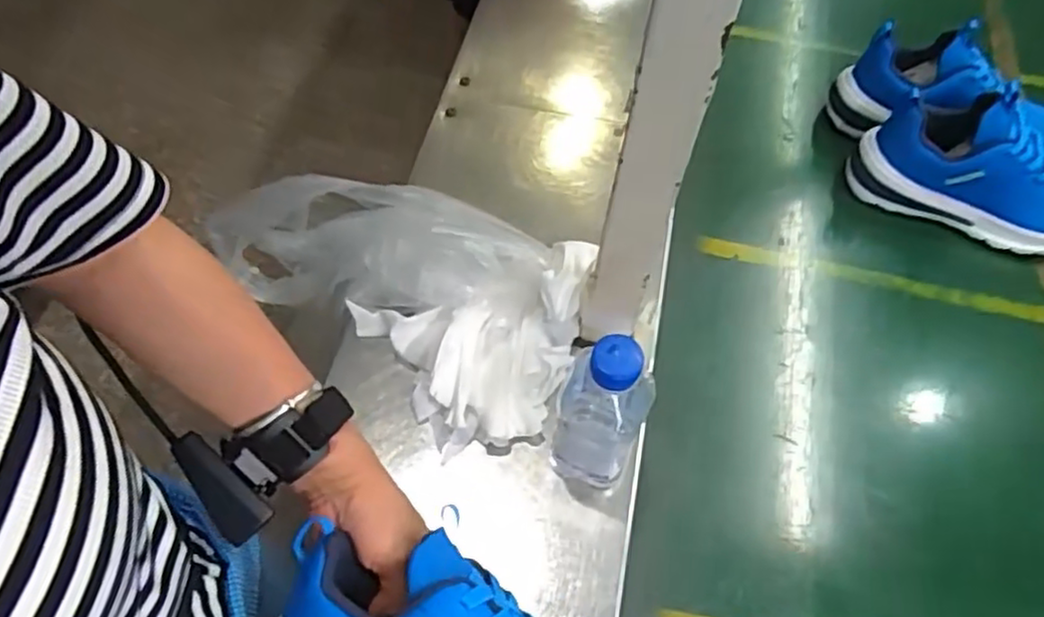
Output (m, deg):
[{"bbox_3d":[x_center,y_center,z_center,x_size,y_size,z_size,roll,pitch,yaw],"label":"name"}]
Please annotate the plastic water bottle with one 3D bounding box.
[{"bbox_3d":[0.056,0.079,0.500,0.056,0.186,0.057,15,61,7],"label":"plastic water bottle"}]

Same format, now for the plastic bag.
[{"bbox_3d":[-0.151,-0.033,0.649,0.433,0.138,0.171,23,61,28],"label":"plastic bag"}]

